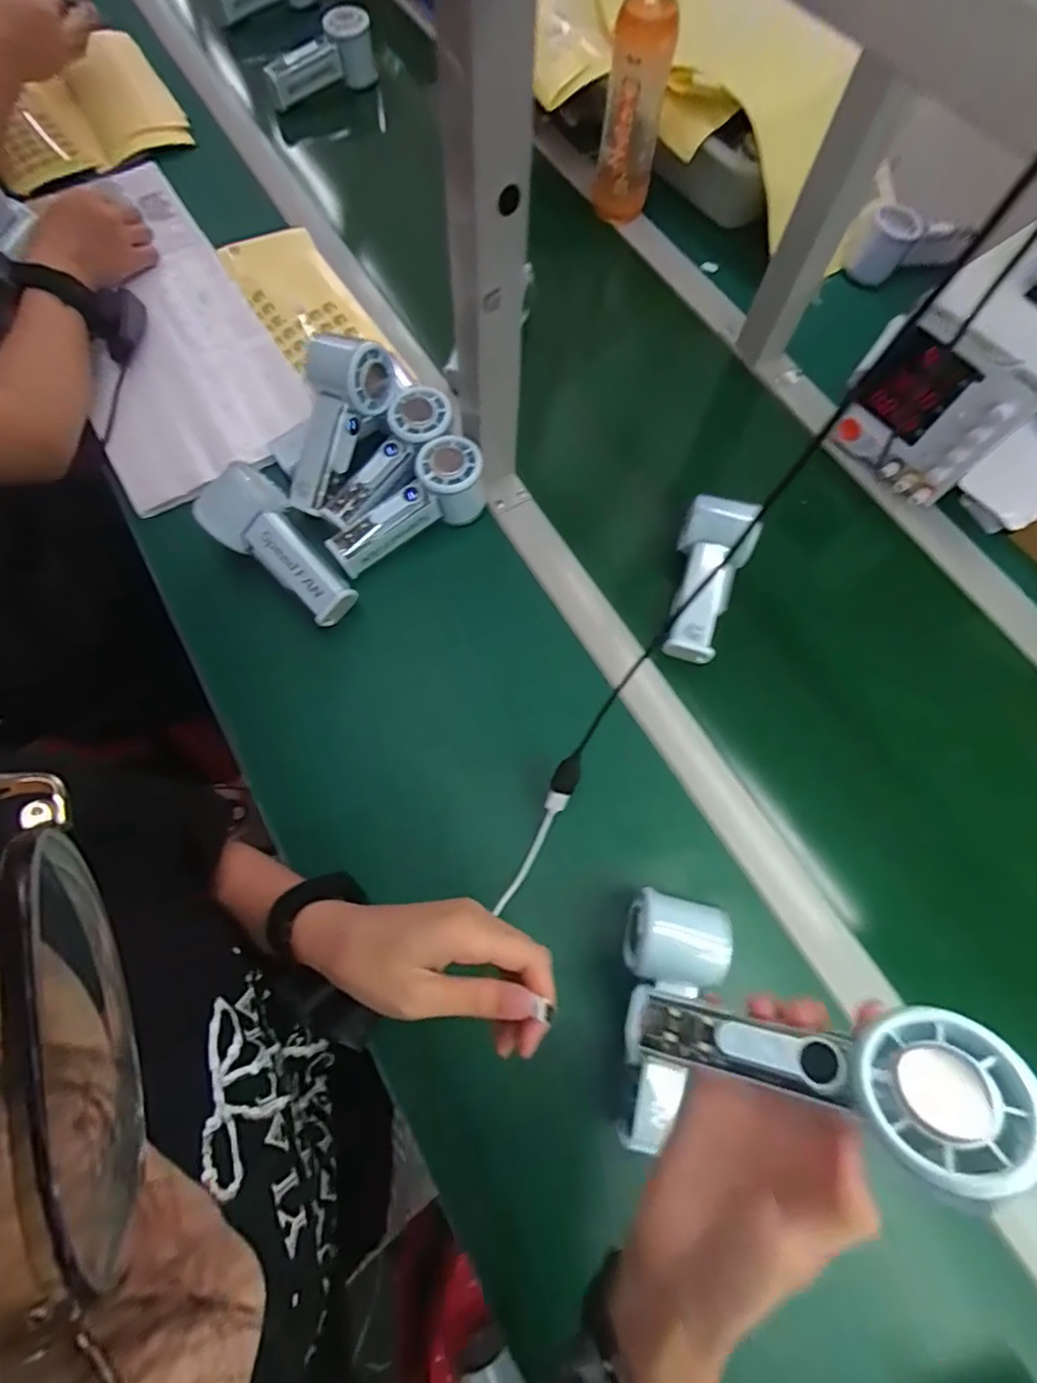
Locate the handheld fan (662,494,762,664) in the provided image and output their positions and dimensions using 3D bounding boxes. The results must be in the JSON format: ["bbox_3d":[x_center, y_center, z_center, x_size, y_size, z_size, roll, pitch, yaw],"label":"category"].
[{"bbox_3d":[0.165,-0.099,0.503,0.066,0.047,0.139,18,69,4],"label":"handheld fan"}]

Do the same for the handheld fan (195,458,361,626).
[{"bbox_3d":[-0.205,-0.118,0.491,0.068,0.058,0.144,-36,74,-15],"label":"handheld fan"}]

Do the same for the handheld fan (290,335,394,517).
[{"bbox_3d":[-0.168,-0.236,0.519,0.069,0.066,0.151,27,102,8],"label":"handheld fan"}]

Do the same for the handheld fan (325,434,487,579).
[{"bbox_3d":[-0.099,-0.163,0.514,0.149,0.059,0.056,-28,73,-13],"label":"handheld fan"}]

